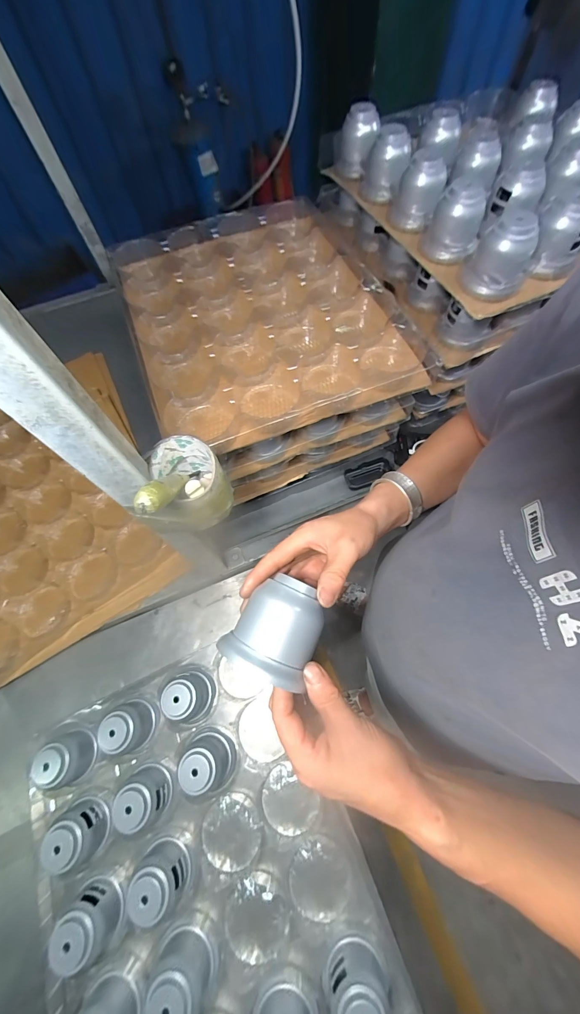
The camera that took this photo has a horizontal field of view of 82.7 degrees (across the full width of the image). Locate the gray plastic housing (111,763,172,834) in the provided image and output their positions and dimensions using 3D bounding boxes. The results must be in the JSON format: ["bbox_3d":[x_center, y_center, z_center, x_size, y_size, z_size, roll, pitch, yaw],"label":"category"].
[{"bbox_3d":[-0.235,0.464,0.525,0.072,0.069,0.065,26,69,14],"label":"gray plastic housing"}]

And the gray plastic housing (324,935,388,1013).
[{"bbox_3d":[0.088,0.639,0.435,0.084,0.094,0.066,-13,65,-4],"label":"gray plastic housing"}]

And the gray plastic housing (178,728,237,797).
[{"bbox_3d":[-0.137,0.423,0.549,0.088,0.081,0.075,29,69,15],"label":"gray plastic housing"}]

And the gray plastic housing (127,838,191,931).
[{"bbox_3d":[-0.192,0.551,0.485,0.077,0.078,0.068,26,69,14],"label":"gray plastic housing"}]

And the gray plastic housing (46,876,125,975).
[{"bbox_3d":[-0.286,0.595,0.474,0.078,0.073,0.067,35,71,17],"label":"gray plastic housing"}]

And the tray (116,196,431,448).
[{"bbox_3d":[-0.052,-0.379,0.617,0.480,0.051,0.545,-22,66,-8],"label":"tray"}]

